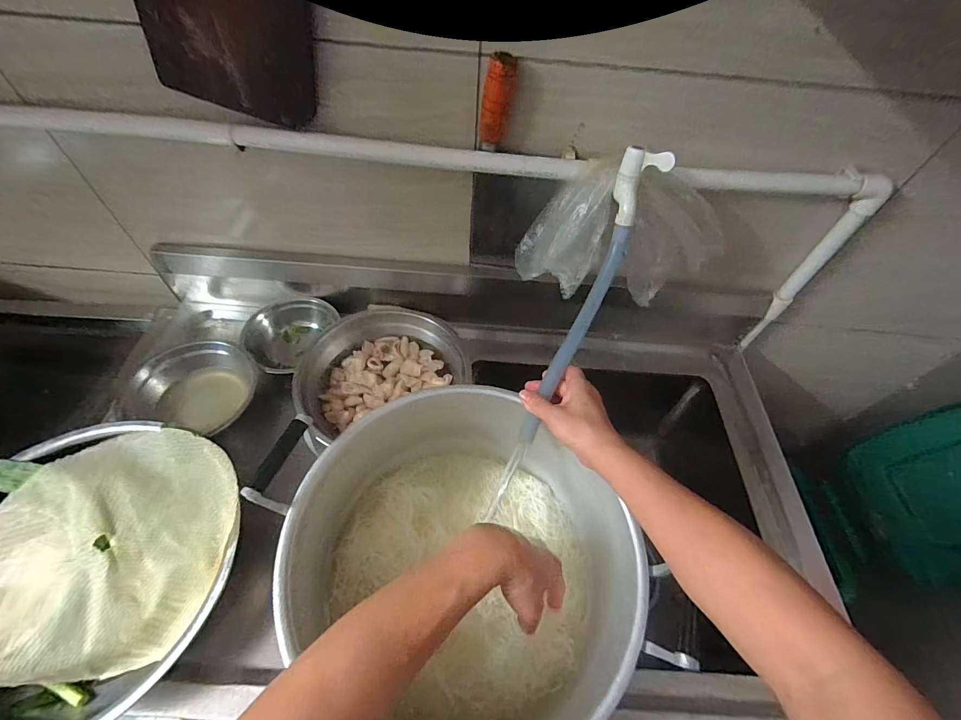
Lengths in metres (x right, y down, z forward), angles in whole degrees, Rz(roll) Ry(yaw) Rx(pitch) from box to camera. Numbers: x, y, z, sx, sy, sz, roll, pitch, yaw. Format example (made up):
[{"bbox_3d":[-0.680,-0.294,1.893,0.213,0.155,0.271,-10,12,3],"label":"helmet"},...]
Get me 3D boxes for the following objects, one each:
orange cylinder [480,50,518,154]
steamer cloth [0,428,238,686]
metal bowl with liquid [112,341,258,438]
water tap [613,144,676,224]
[{"bbox_3d":[0.021,-0.314,0.498,0.036,0.102,0.028,7,55,1],"label":"orange cylinder"},{"bbox_3d":[-0.433,0.218,0.483,0.265,0.056,0.250,-7,56,-9],"label":"steamer cloth"},{"bbox_3d":[-0.450,0.048,0.643,0.188,0.082,0.153,14,55,6],"label":"metal bowl with liquid"},{"bbox_3d":[0.183,-0.203,0.469,0.052,0.072,0.051,19,56,9],"label":"water tap"}]

